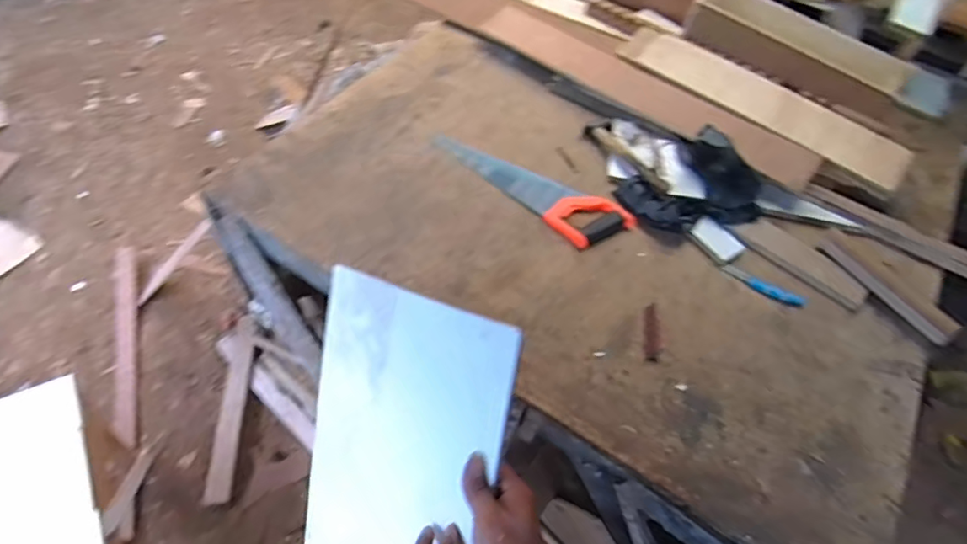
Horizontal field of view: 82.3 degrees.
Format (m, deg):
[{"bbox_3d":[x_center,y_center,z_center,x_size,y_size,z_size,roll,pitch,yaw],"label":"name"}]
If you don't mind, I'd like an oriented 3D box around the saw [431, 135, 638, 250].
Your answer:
[{"bbox_3d":[0.085,-0.175,1.080,0.412,0.028,0.117,36,55,21],"label":"saw"}]

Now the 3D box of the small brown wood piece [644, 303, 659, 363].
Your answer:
[{"bbox_3d":[0.276,0.099,0.911,0.023,0.012,0.102,10,50,2],"label":"small brown wood piece"}]

